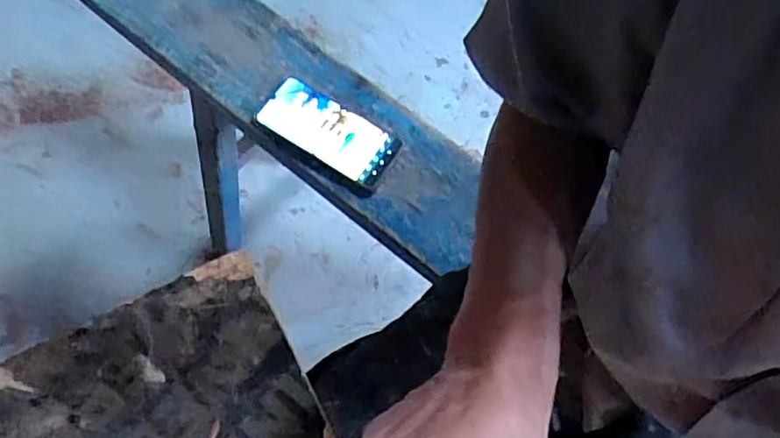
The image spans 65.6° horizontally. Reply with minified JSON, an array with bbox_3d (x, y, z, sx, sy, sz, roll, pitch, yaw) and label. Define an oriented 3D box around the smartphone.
[{"bbox_3d":[-0.073,-0.106,0.714,0.169,0.013,0.074,30,72,3],"label":"smartphone"}]

